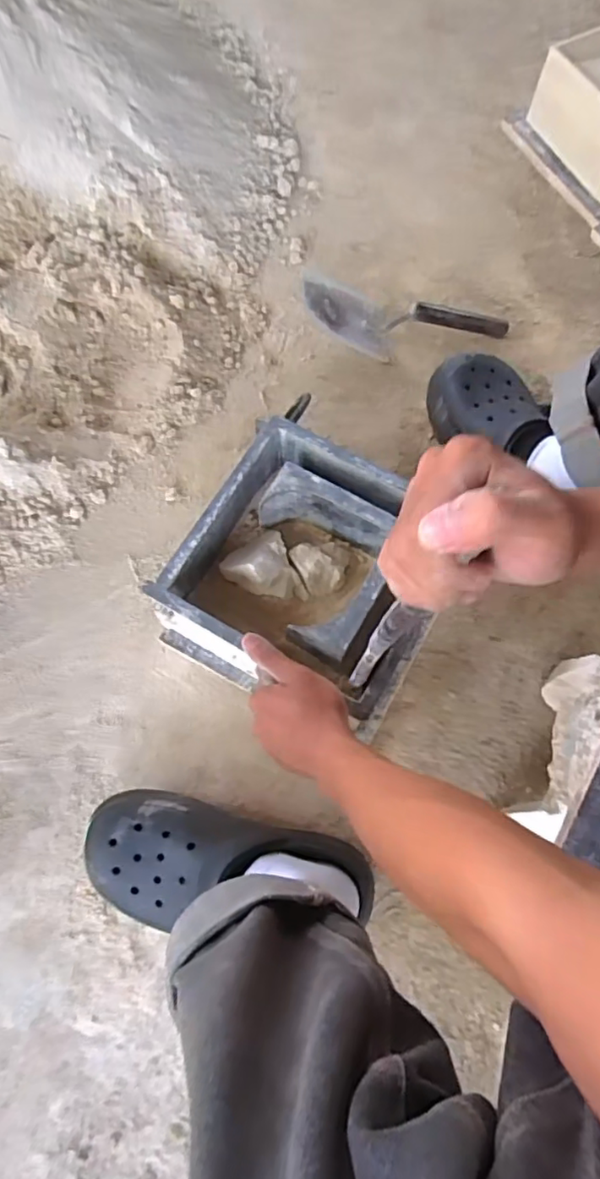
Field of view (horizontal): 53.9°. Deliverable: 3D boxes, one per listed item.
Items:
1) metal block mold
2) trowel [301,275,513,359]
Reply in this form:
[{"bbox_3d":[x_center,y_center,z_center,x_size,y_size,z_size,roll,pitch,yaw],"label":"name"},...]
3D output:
[{"bbox_3d":[0.007,-0.009,0.604,0.223,0.121,0.238,29,75,8],"label":"metal block mold"},{"bbox_3d":[0.138,-0.352,0.785,0.275,0.059,0.102,12,73,4],"label":"trowel"}]

